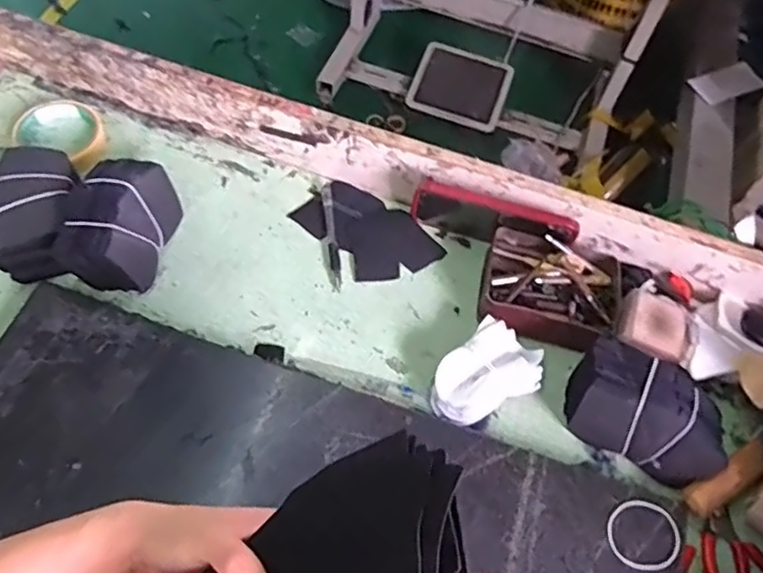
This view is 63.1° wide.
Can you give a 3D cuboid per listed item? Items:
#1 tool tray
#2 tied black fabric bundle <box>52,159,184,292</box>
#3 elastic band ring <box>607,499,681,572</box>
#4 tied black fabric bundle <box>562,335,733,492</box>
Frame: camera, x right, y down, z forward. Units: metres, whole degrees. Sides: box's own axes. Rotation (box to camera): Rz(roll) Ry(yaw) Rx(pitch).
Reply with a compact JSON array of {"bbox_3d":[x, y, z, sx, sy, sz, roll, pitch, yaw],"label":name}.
[{"bbox_3d":[0.162,0.002,0.597,0.129,0.045,0.107,16,60,4],"label":"tool tray"},{"bbox_3d":[-0.242,-0.060,0.577,0.073,0.068,0.121,9,59,-1],"label":"tied black fabric bundle"},{"bbox_3d":[0.211,0.197,0.495,0.059,0.006,0.052,-7,60,-10],"label":"elastic band ring"},{"bbox_3d":[0.225,0.106,0.526,0.130,0.063,0.073,28,61,11],"label":"tied black fabric bundle"}]

